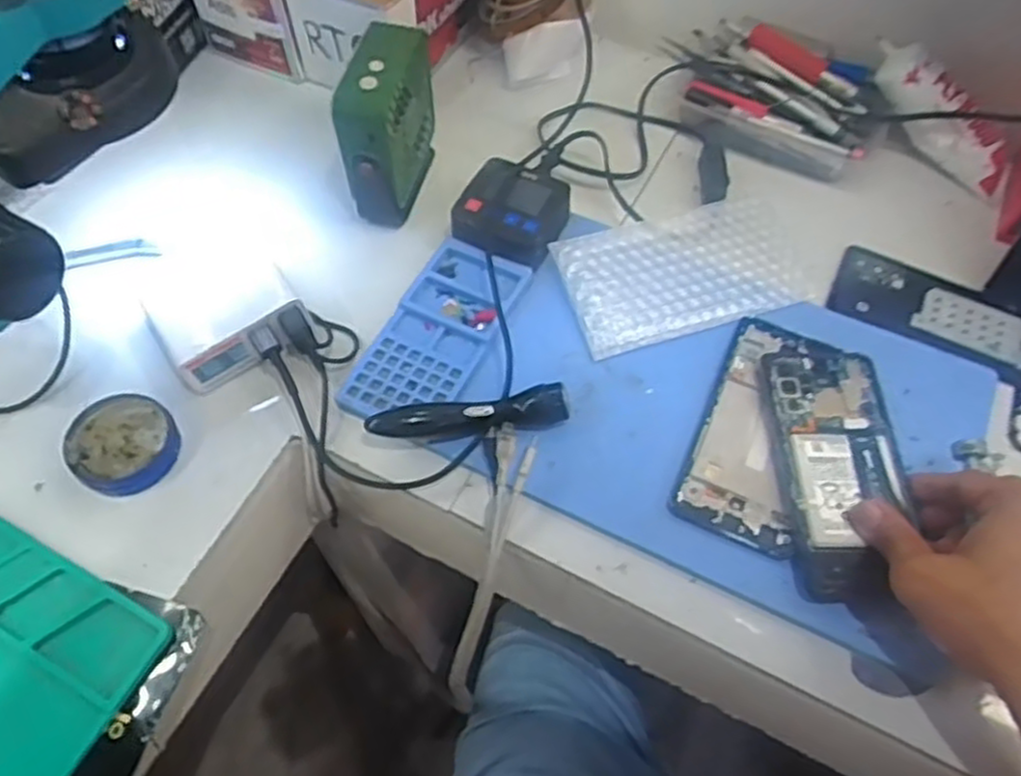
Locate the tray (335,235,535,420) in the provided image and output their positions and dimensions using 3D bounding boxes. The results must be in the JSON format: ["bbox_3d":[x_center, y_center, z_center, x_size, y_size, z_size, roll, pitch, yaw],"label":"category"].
[{"bbox_3d":[-0.049,-0.037,0.507,0.070,0.012,0.151,24,62,13],"label":"tray"}]

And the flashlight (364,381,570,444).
[{"bbox_3d":[-0.026,0.017,0.467,0.121,0.030,0.026,-3,59,-3],"label":"flashlight"}]

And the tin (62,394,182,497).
[{"bbox_3d":[-0.243,0.033,0.466,0.063,0.014,0.061,0,59,0],"label":"tin"}]

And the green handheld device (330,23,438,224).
[{"bbox_3d":[-0.088,-0.188,0.542,0.042,0.109,0.106,13,60,7],"label":"green handheld device"}]

